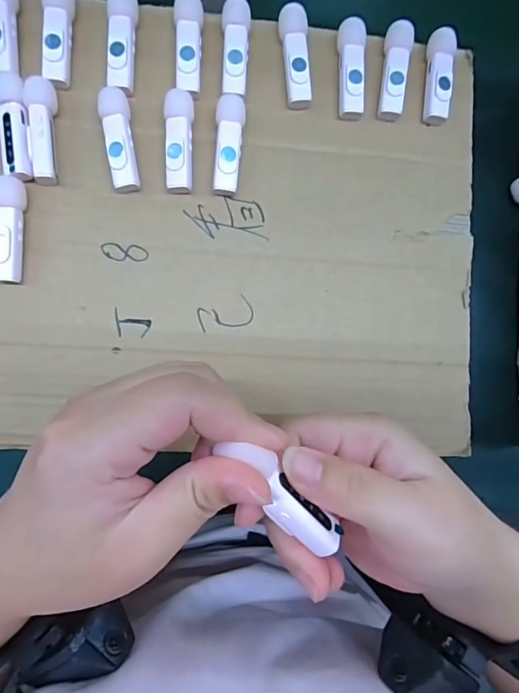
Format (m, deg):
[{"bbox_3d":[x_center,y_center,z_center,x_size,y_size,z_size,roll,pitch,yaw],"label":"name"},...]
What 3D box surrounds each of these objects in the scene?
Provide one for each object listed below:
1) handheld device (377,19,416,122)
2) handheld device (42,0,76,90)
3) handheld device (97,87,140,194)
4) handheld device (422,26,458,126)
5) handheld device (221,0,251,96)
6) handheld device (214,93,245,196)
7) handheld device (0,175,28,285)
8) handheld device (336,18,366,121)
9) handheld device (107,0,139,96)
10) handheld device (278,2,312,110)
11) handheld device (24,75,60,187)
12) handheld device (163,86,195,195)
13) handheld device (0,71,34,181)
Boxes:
[{"bbox_3d":[0.094,-0.194,0.299,0.018,0.016,0.065,8,86,-4],"label":"handheld device"},{"bbox_3d":[-0.129,-0.199,0.273,0.015,0.019,0.060,3,86,-5],"label":"handheld device"},{"bbox_3d":[-0.090,-0.132,0.277,0.018,0.017,0.062,-10,88,-5],"label":"handheld device"},{"bbox_3d":[0.126,-0.191,0.301,0.016,0.018,0.063,5,86,-4],"label":"handheld device"},{"bbox_3d":[-0.016,-0.197,0.285,0.018,0.020,0.058,-1,87,-5],"label":"handheld device"},{"bbox_3d":[-0.021,-0.132,0.283,0.018,0.017,0.062,4,86,-4],"label":"handheld device"},{"bbox_3d":[-0.157,-0.072,0.268,0.016,0.017,0.064,1,87,-5],"label":"handheld device"},{"bbox_3d":[0.063,-0.189,0.294,0.017,0.016,0.063,-1,87,-5],"label":"handheld device"},{"bbox_3d":[-0.089,-0.197,0.277,0.018,0.016,0.063,1,87,-5],"label":"handheld device"},{"bbox_3d":[0.024,-0.196,0.290,0.018,0.017,0.064,-5,87,-5],"label":"handheld device"},{"bbox_3d":[-0.138,-0.137,0.272,0.016,0.018,0.063,-2,87,-5],"label":"handheld device"},{"bbox_3d":[-0.052,-0.135,0.281,0.018,0.016,0.063,-1,87,-5],"label":"handheld device"},{"bbox_3d":[-0.153,-0.137,0.270,0.018,0.015,0.064,-7,87,-5],"label":"handheld device"}]

